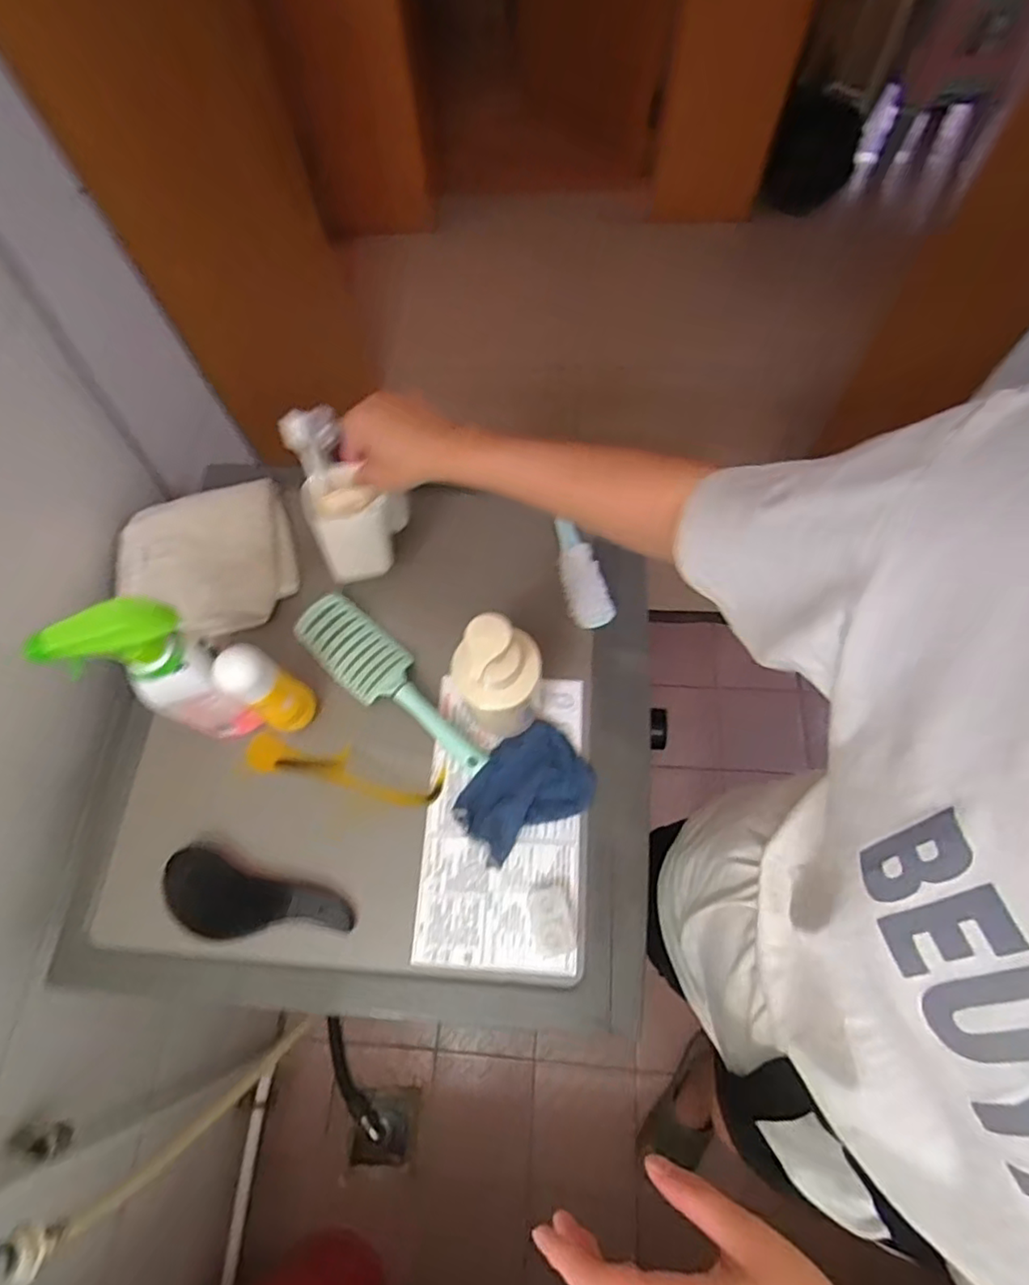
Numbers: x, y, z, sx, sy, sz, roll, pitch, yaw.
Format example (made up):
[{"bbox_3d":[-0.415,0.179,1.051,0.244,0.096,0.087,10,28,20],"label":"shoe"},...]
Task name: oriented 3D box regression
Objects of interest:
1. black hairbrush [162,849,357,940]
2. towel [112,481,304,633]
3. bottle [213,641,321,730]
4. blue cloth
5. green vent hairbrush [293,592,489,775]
[{"bbox_3d":[-0.238,0.245,0.561,0.168,0.031,0.063,16,69,9],"label":"black hairbrush"},{"bbox_3d":[-0.357,-0.091,0.696,0.200,0.034,0.178,-18,67,-5],"label":"towel"},{"bbox_3d":[-0.229,0.047,0.575,0.044,0.141,0.048,-1,67,2],"label":"bottle"},{"bbox_3d":[0.009,0.143,0.596,0.130,0.026,0.091,-34,70,-12],"label":"blue cloth"},{"bbox_3d":[-0.127,0.043,0.641,0.249,0.031,0.072,39,74,17],"label":"green vent hairbrush"}]

